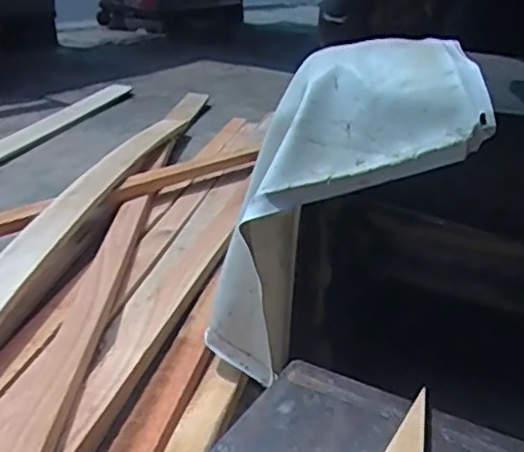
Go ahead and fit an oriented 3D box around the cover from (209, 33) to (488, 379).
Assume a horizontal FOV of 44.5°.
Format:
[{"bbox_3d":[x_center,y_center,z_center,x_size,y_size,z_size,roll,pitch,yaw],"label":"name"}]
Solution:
[{"bbox_3d":[0.053,0.002,0.816,0.209,0.537,0.185,33,29,2],"label":"cover"}]

